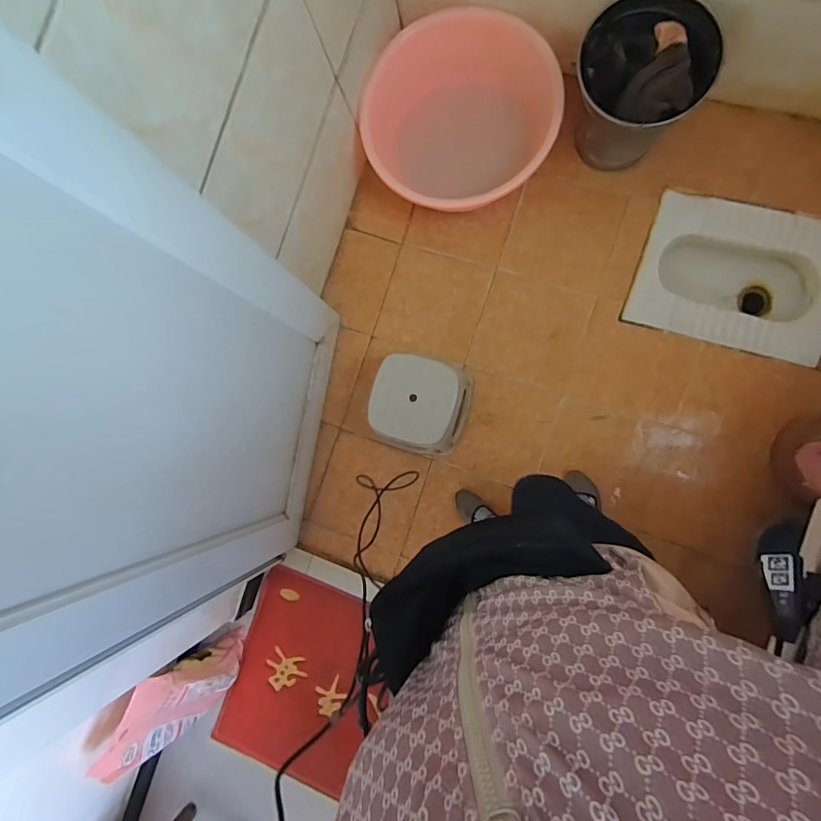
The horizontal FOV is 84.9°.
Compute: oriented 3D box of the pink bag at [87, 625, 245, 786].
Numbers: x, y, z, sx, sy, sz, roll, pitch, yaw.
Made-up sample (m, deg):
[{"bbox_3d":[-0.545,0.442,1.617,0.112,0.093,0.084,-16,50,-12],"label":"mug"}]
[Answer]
[{"bbox_3d":[-0.597,0.745,1.149,0.133,0.373,0.245,43,94,9],"label":"pink bag"}]

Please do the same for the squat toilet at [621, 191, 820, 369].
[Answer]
[{"bbox_3d":[0.906,-0.361,1.278,0.504,0.181,0.372,16,90,10],"label":"squat toilet"}]

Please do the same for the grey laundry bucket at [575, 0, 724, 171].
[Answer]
[{"bbox_3d":[0.568,-0.805,1.116,0.268,0.300,0.284,0,87,9],"label":"grey laundry bucket"}]

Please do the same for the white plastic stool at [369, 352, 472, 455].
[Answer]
[{"bbox_3d":[0.019,-0.016,1.231,0.272,0.248,0.252,10,89,10],"label":"white plastic stool"}]

